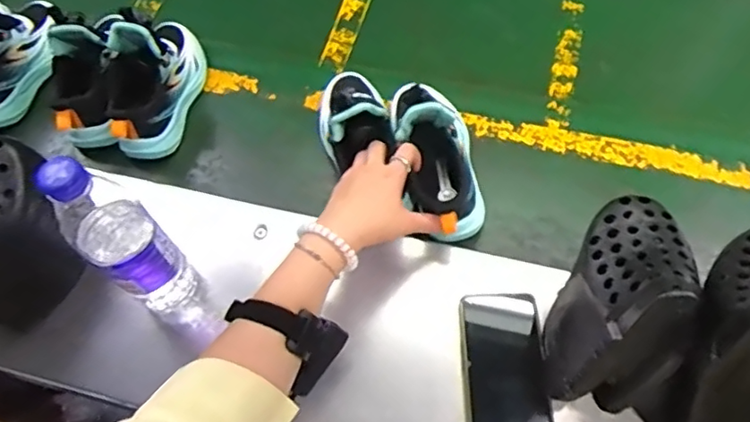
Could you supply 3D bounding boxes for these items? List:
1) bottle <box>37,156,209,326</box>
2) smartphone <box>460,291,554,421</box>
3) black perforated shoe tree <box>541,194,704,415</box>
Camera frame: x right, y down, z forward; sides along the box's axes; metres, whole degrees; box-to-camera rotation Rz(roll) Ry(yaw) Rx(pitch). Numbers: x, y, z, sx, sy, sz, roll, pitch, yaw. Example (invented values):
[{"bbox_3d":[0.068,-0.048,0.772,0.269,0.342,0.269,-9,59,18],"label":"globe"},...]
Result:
[{"bbox_3d":[-0.215,0.030,0.506,0.075,0.228,0.062,-10,62,-4],"label":"bottle"},{"bbox_3d":[0.121,0.155,0.543,0.076,0.017,0.156,-3,71,2],"label":"smartphone"},{"bbox_3d":[0.193,0.079,0.480,0.070,0.199,0.122,5,56,5],"label":"black perforated shoe tree"}]

